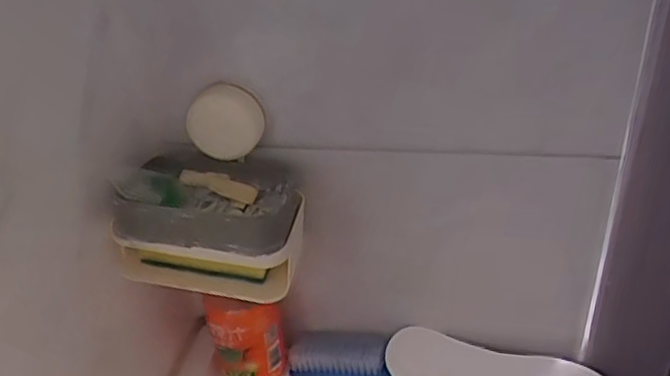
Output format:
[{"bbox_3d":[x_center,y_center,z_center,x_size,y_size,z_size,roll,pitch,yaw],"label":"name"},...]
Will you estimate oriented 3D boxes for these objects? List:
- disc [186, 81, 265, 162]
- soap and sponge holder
[{"bbox_3d":[-0.080,-0.049,0.459,0.054,0.056,0.016,-18,36,-18],"label":"disc"},{"bbox_3d":[-0.091,0.025,0.467,0.134,0.081,0.089,1,35,10],"label":"soap and sponge holder"}]

